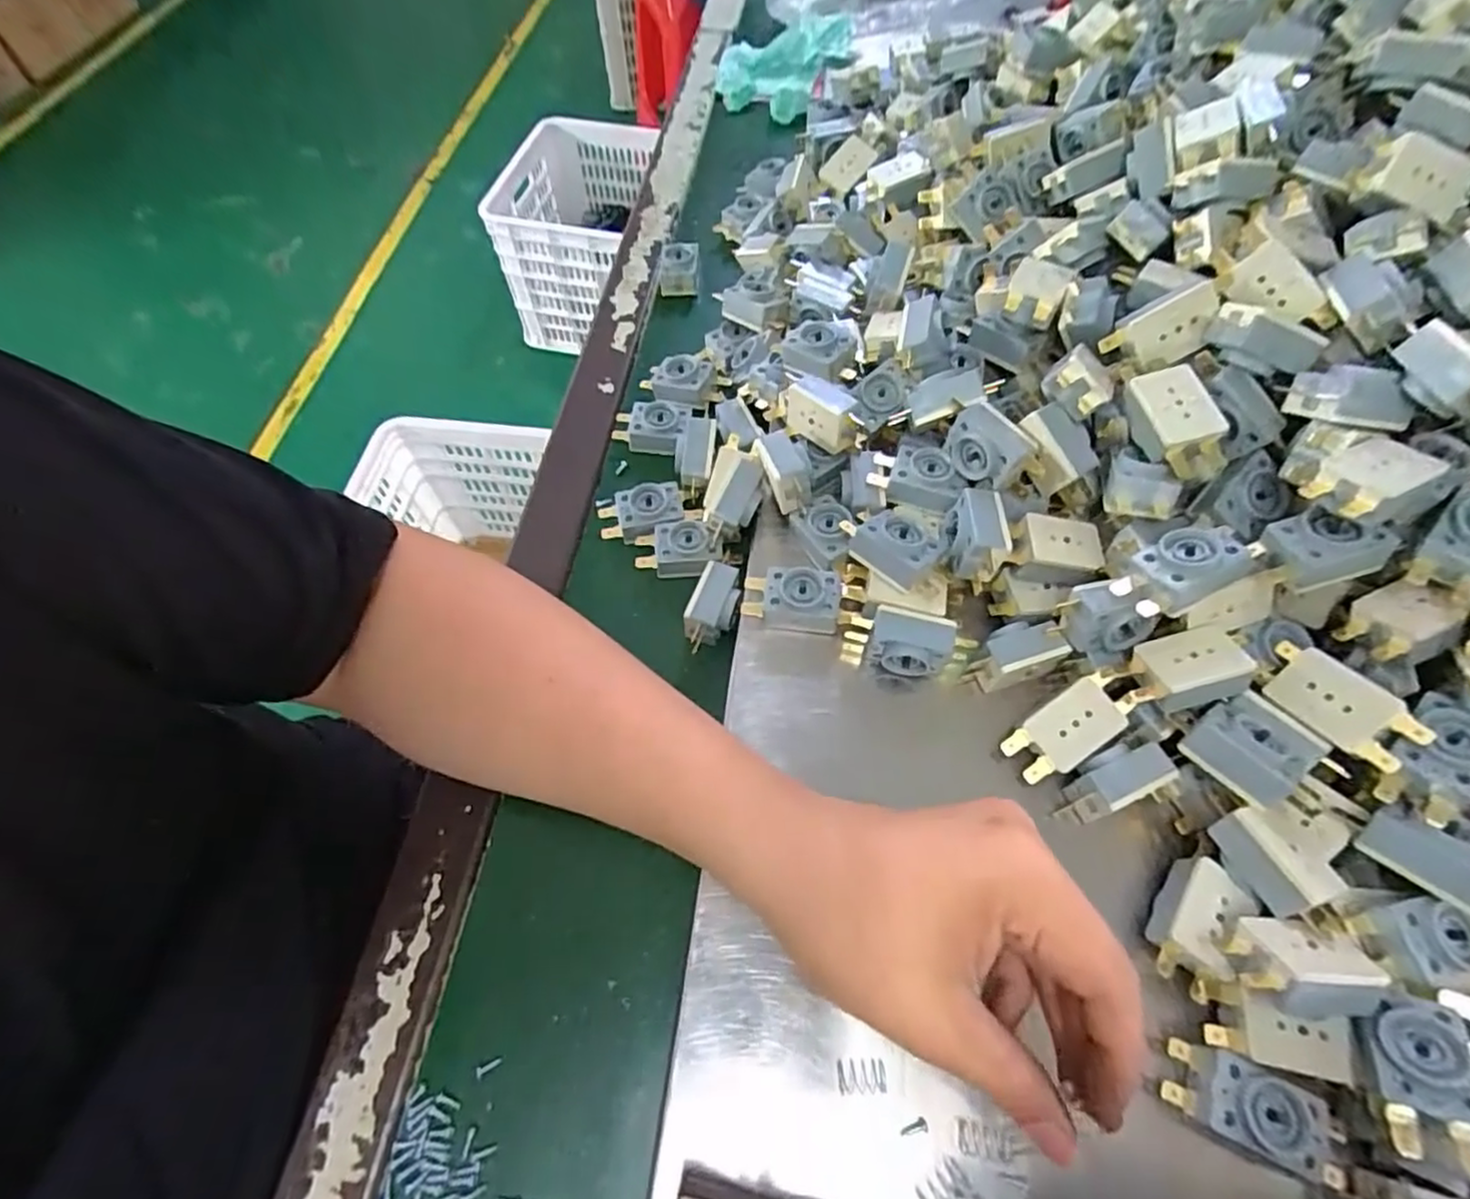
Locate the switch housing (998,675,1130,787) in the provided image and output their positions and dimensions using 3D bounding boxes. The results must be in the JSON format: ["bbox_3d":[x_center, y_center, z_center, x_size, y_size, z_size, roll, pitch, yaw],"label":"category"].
[{"bbox_3d":[0.146,0.058,0.308,0.051,0.017,0.027,-41,85,11],"label":"switch housing"}]

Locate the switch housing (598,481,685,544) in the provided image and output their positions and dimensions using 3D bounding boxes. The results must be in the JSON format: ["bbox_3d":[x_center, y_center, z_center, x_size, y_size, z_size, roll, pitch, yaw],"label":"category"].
[{"bbox_3d":[-0.054,-0.048,0.395,0.049,0.019,0.030,-10,61,-4],"label":"switch housing"}]

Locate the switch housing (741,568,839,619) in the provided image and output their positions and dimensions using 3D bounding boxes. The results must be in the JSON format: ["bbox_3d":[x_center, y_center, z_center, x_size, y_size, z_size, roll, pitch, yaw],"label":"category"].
[{"bbox_3d":[0.028,-0.002,0.345,0.047,0.018,0.025,8,61,7],"label":"switch housing"}]

